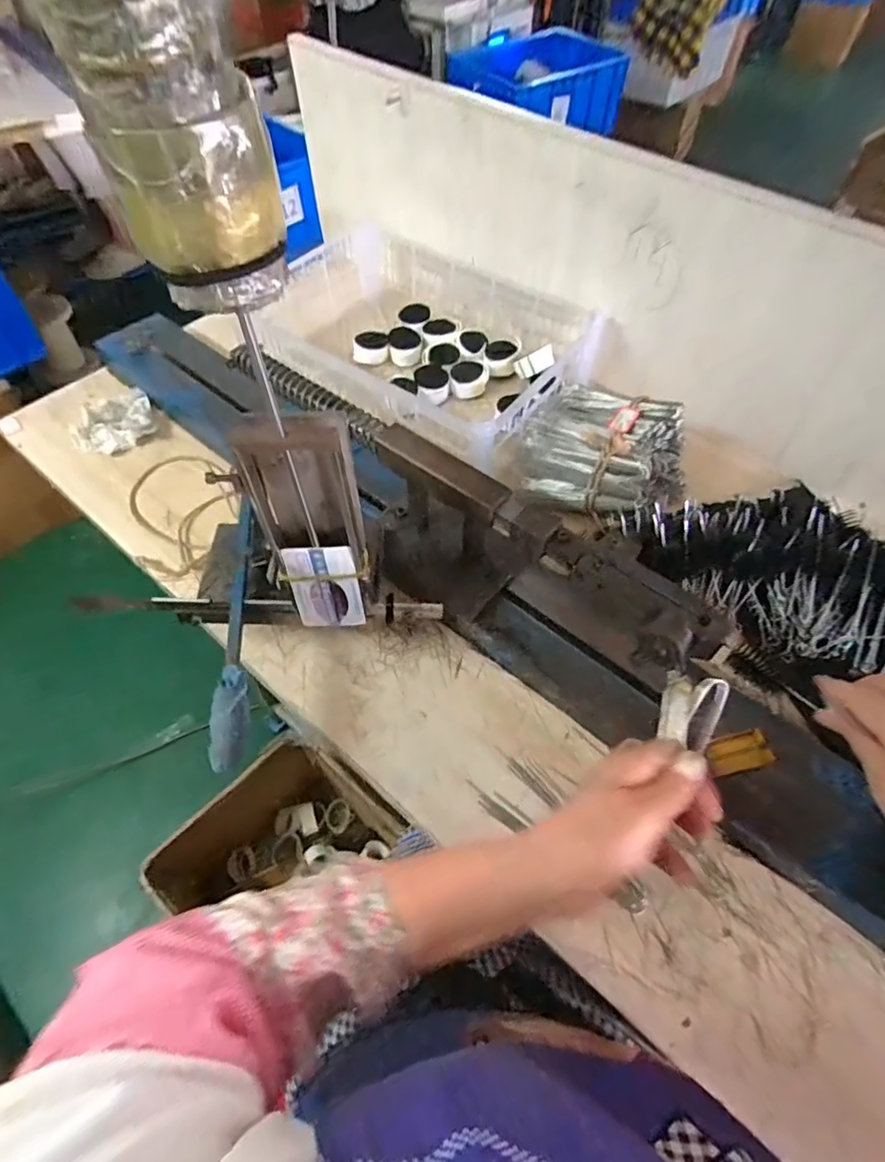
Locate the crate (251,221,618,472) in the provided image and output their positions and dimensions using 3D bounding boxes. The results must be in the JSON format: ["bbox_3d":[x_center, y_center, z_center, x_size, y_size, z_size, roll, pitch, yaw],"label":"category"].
[{"bbox_3d":[-0.037,-0.324,0.765,0.425,0.116,0.304,34,61,19],"label":"crate"}]

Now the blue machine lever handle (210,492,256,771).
[{"bbox_3d":[-0.176,0.029,0.493,0.028,0.020,0.269,-4,56,-4],"label":"blue machine lever handle"}]

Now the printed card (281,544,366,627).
[{"bbox_3d":[-0.096,0.006,0.458,0.055,0.083,0.004,-2,41,2],"label":"printed card"}]

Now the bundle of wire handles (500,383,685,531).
[{"bbox_3d":[0.186,-0.150,0.657,0.194,0.079,0.170,32,60,19],"label":"bundle of wire handles"}]

